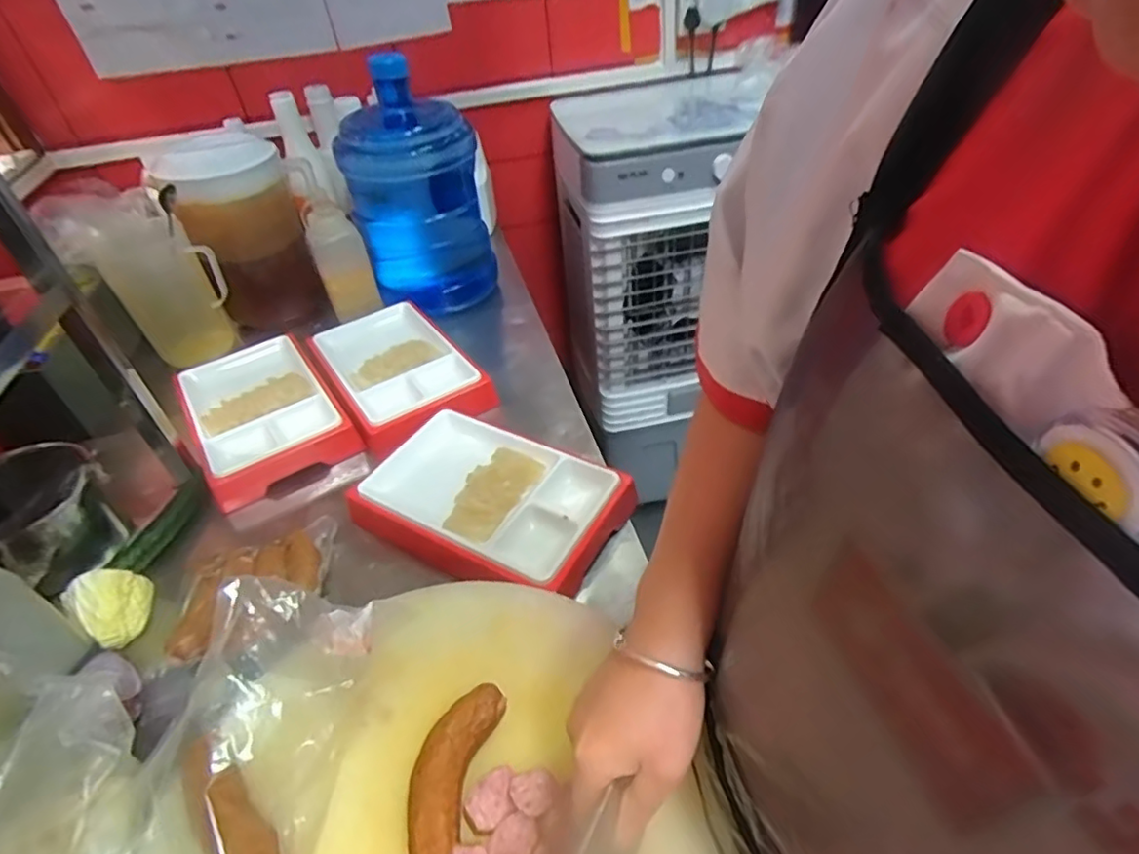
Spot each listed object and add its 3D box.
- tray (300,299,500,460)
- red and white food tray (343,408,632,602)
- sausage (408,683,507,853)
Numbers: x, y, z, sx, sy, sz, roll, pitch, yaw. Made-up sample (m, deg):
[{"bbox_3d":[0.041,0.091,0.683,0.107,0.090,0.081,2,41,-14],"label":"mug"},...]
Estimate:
[{"bbox_3d":[-0.246,-0.087,0.878,0.197,0.052,0.262,-28,47,-23],"label":"tray"},{"bbox_3d":[-0.088,0.092,0.730,0.288,0.070,0.208,19,48,25],"label":"red and white food tray"},{"bbox_3d":[-0.086,0.258,0.449,0.051,0.035,0.132,7,44,14],"label":"sausage"}]

